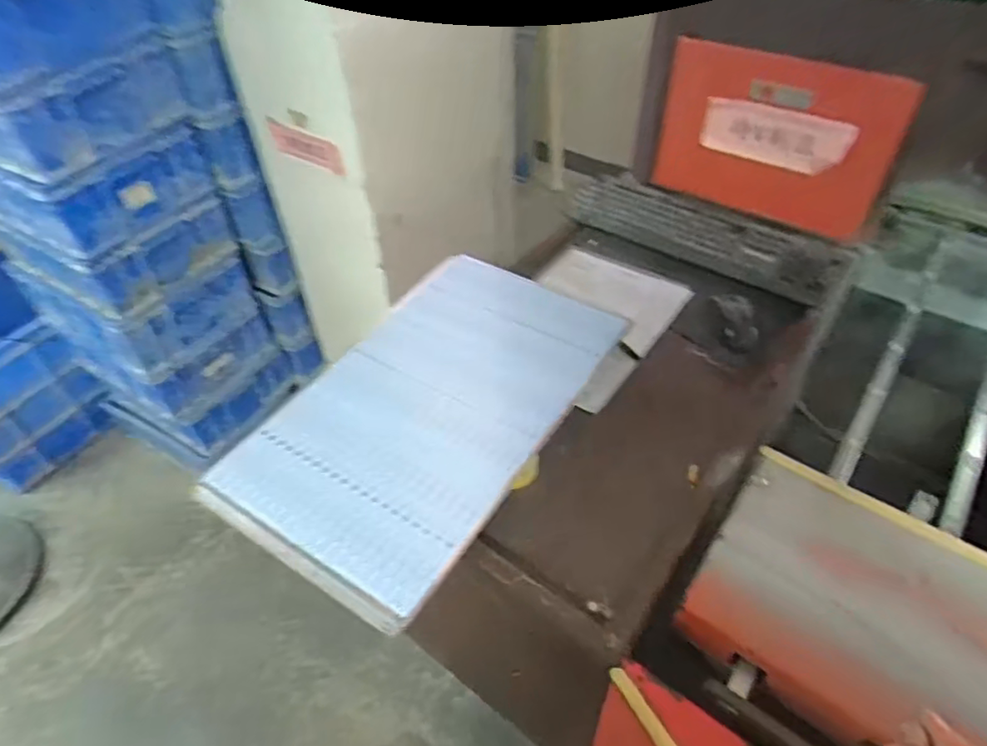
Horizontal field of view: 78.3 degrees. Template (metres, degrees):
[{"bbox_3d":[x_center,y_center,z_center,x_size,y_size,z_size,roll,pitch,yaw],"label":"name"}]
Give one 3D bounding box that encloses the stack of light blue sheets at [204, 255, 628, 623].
[{"bbox_3d":[-0.065,0.031,0.726,0.295,0.035,0.495,23,51,22],"label":"stack of light blue sheets"}]

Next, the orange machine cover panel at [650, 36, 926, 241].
[{"bbox_3d":[0.411,-0.349,0.914,0.339,0.244,0.059,31,63,25],"label":"orange machine cover panel"}]

